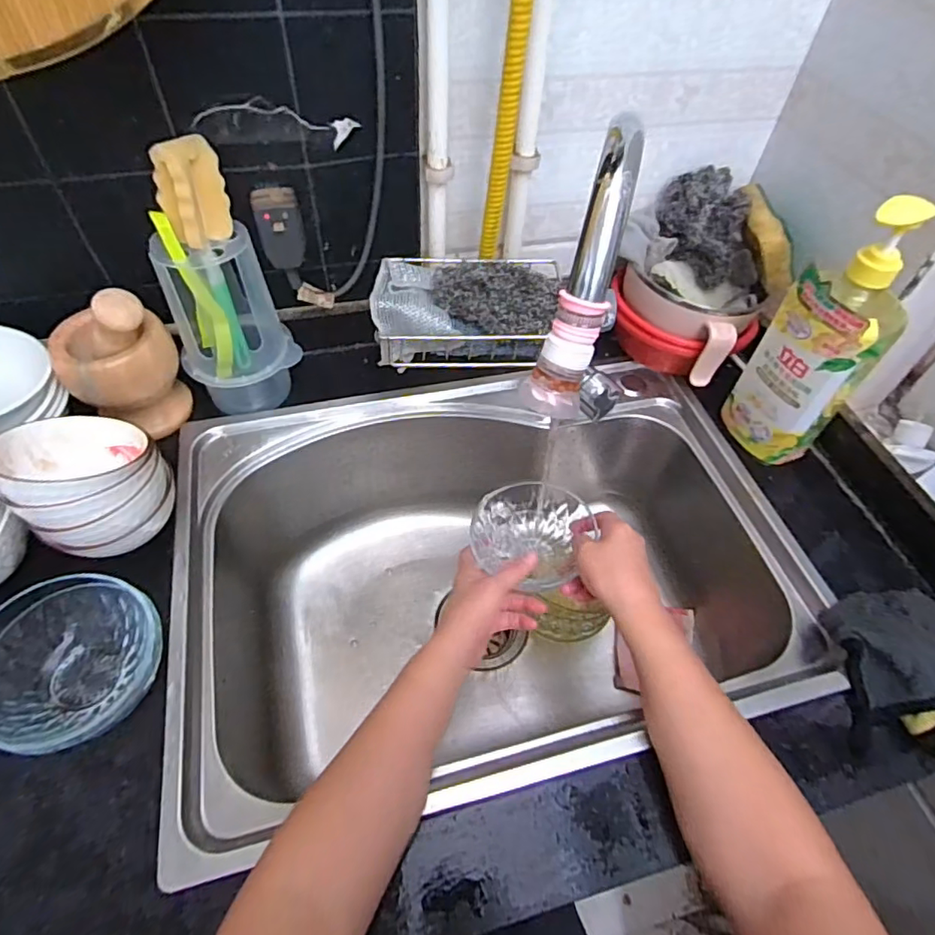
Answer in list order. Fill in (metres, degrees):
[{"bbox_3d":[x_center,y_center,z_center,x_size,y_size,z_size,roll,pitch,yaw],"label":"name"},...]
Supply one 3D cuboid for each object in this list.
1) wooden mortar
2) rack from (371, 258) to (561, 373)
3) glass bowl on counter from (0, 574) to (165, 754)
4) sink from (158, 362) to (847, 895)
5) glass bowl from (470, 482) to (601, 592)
[{"bbox_3d":[-0.346,-0.105,0.556,0.105,0.152,0.085,-28,59,-22],"label":"wooden mortar"},{"bbox_3d":[-0.009,-0.151,0.529,0.157,0.065,0.096,-5,53,-7],"label":"rack"},{"bbox_3d":[-0.294,0.143,0.418,0.117,0.058,0.122,2,53,-2],"label":"glass bowl on counter"},{"bbox_3d":[0.019,0.119,0.624,0.575,0.207,0.412,-11,54,-11],"label":"sink"},{"bbox_3d":[0.064,0.068,0.572,0.113,0.051,0.104,-36,63,-26],"label":"glass bowl"}]

